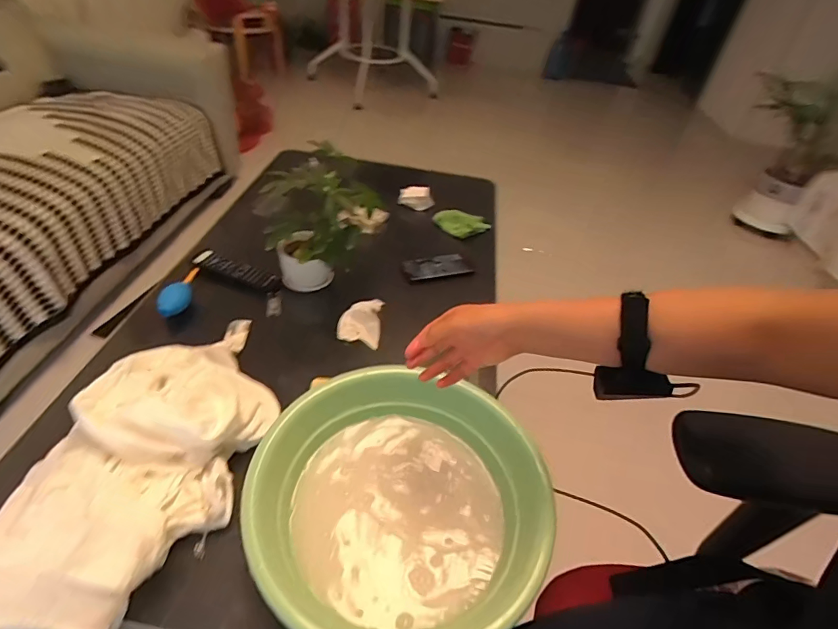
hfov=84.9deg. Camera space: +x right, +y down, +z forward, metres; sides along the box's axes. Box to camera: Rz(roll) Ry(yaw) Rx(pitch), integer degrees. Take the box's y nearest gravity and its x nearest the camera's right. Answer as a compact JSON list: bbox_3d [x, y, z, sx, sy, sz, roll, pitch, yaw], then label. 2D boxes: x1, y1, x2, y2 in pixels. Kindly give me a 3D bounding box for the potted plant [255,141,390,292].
[{"bbox_3d":[-0.189,-0.163,0.906,0.174,0.246,0.162,21,42,14],"label":"potted plant"}]

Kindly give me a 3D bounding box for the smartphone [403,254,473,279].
[{"bbox_3d":[0.045,-0.112,1.066,0.166,0.013,0.062,-8,57,-22],"label":"smartphone"}]

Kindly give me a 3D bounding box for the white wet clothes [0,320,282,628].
[{"bbox_3d":[-0.347,0.167,0.627,0.239,0.133,0.479,15,41,8],"label":"white wet clothes"}]

